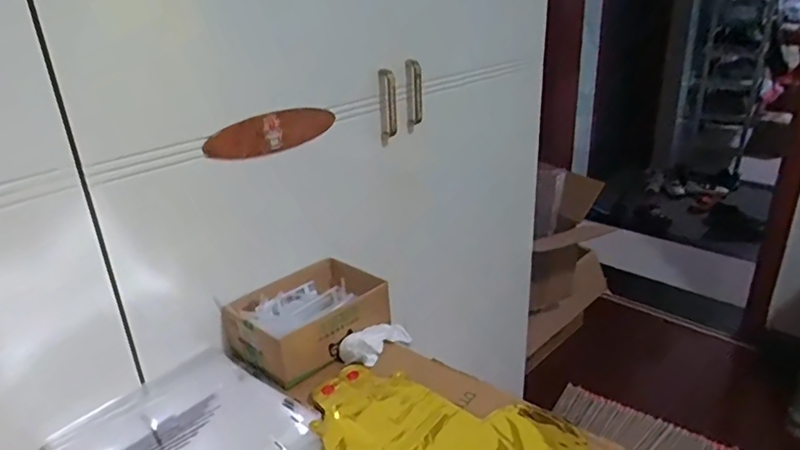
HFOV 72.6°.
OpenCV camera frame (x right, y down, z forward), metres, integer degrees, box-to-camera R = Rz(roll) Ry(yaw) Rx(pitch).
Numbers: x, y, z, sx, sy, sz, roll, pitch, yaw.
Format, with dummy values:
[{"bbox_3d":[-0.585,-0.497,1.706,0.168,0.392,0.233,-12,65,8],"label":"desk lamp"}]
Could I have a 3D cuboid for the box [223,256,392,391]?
[{"bbox_3d":[-0.120,0.119,0.720,0.153,0.062,0.186,18,31,36],"label":"box"}]

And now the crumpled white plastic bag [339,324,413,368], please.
[{"bbox_3d":[-0.025,0.151,0.712,0.040,0.033,0.114,17,16,34],"label":"crumpled white plastic bag"}]

